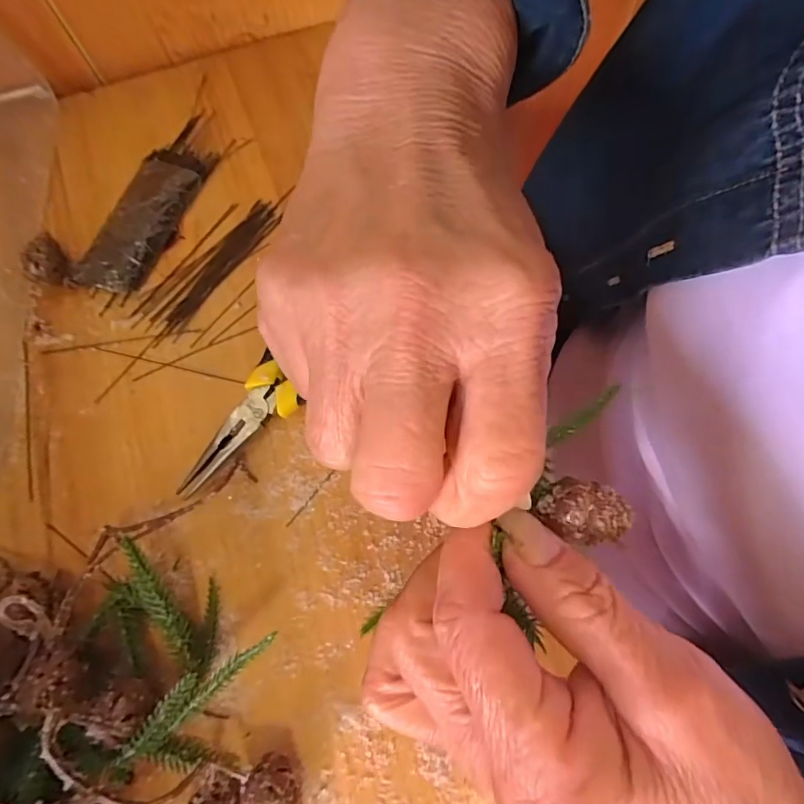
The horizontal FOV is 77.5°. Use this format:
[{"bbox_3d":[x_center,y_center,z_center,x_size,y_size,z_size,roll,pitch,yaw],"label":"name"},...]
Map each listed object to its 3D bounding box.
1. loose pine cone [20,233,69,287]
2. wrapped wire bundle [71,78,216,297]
[{"bbox_3d":[-0.222,-0.088,0.313,0.020,0.022,0.028,31,76,11],"label":"loose pine cone"},{"bbox_3d":[-0.160,-0.139,0.333,0.039,0.015,0.152,20,74,8],"label":"wrapped wire bundle"}]

